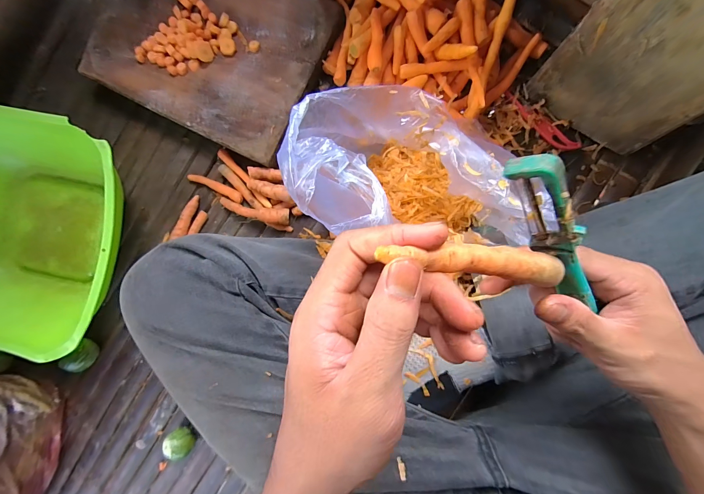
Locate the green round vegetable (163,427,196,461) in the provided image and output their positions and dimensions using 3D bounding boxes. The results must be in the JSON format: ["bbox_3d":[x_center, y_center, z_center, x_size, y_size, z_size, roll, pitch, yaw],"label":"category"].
[{"bbox_3d":[-0.235,0.269,0.428,0.037,0.035,0.035,0,92,6],"label":"green round vegetable"}]

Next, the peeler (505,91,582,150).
[{"bbox_3d":[0.241,-0.160,0.396,0.112,0.012,0.018,41,95,3],"label":"peeler"}]

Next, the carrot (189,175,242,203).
[{"bbox_3d":[-0.189,-0.084,0.428,0.085,0.016,0.015,25,94,4],"label":"carrot"}]

